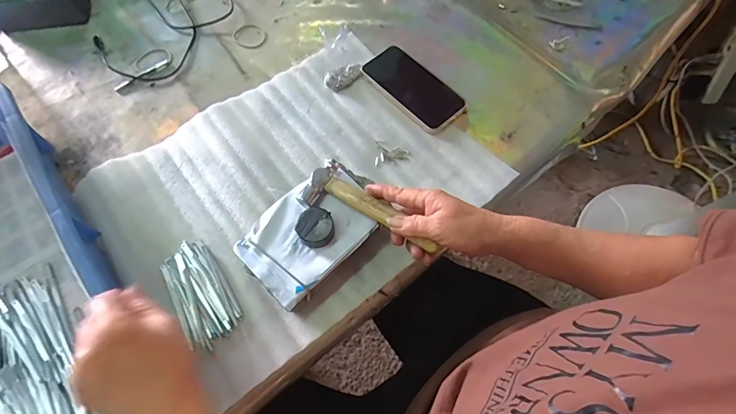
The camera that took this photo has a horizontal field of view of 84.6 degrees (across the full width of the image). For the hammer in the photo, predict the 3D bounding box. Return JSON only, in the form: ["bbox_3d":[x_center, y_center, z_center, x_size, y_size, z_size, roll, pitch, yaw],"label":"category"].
[{"bbox_3d":[0.004,0.003,0.435,0.154,0.015,0.058,29,70,13],"label":"hammer"}]

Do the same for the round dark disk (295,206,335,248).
[{"bbox_3d":[-0.055,0.021,0.426,0.038,0.017,0.039,0,65,0],"label":"round dark disk"}]

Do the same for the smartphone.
[{"bbox_3d":[0.060,-0.169,0.566,0.076,0.007,0.153,-40,71,-17],"label":"smartphone"}]

